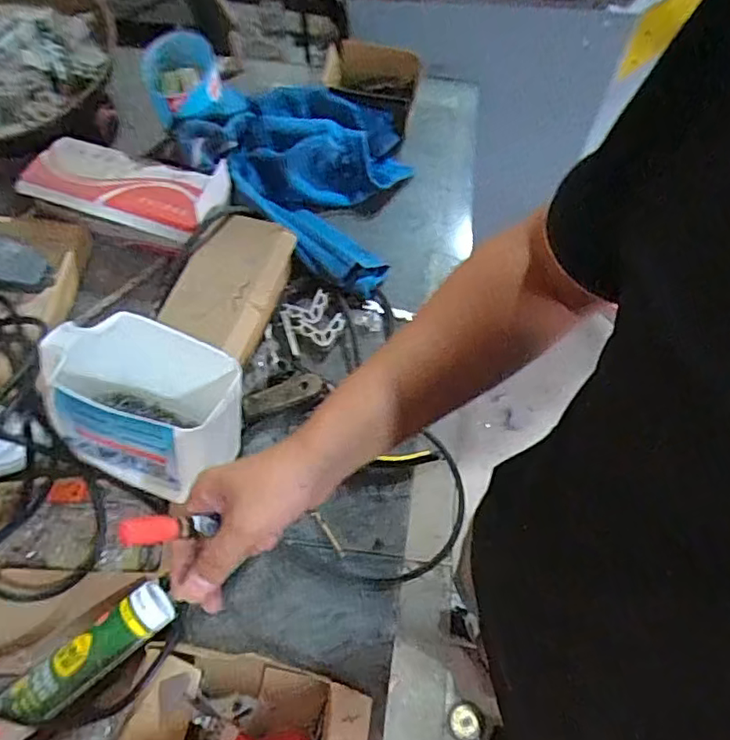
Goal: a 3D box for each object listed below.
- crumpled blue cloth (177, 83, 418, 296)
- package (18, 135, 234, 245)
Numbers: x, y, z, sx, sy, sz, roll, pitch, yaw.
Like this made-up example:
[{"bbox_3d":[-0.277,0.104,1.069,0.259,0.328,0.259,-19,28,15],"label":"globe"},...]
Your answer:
[{"bbox_3d":[-0.060,-0.285,0.840,0.306,0.126,0.273,32,70,14],"label":"crumpled blue cloth"},{"bbox_3d":[-0.312,-0.245,0.784,0.256,0.037,0.109,15,67,8],"label":"package"}]

